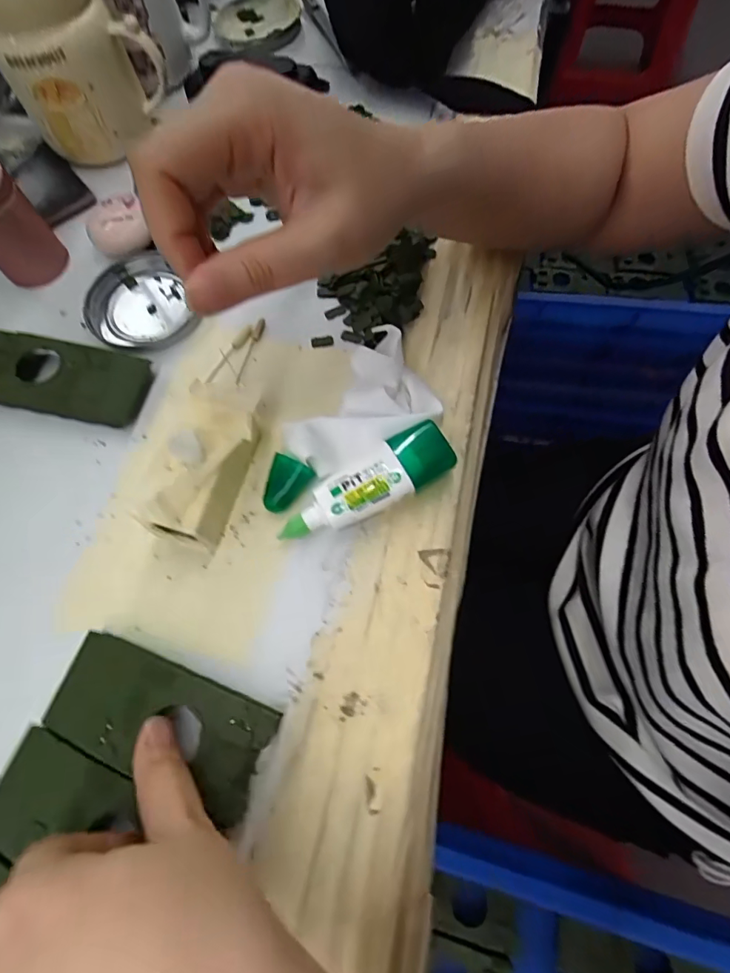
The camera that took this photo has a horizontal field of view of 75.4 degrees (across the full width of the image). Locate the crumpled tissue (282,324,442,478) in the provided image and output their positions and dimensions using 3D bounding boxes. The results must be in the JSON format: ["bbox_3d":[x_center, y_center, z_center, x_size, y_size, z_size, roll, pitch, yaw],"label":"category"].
[{"bbox_3d":[-0.006,-0.049,0.275,0.091,0.021,0.070,-30,70,-9],"label":"crumpled tissue"}]

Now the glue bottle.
[{"bbox_3d":[0.002,0.003,0.253,0.095,0.025,0.032,-33,71,-10],"label":"glue bottle"}]

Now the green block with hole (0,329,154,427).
[{"bbox_3d":[-0.188,-0.067,0.293,0.103,0.019,0.045,10,69,6],"label":"green block with hole"}]

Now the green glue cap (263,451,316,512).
[{"bbox_3d":[-0.043,0.001,0.258,0.019,0.022,0.029,20,71,10],"label":"green glue cap"}]

